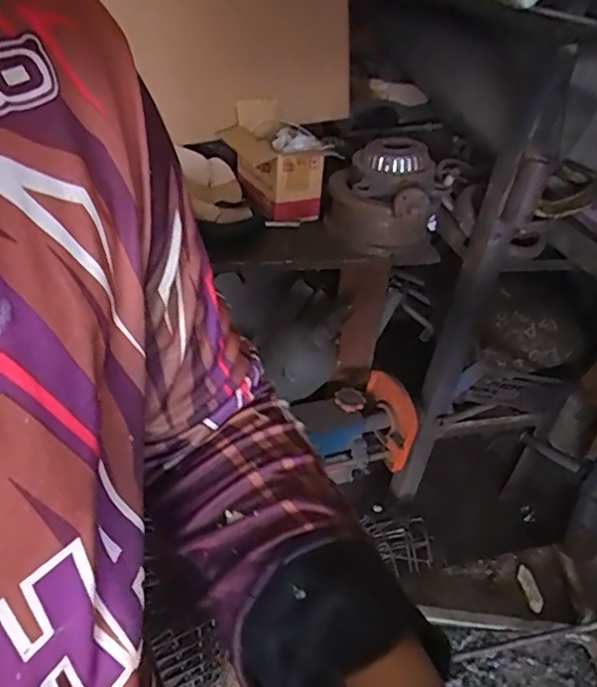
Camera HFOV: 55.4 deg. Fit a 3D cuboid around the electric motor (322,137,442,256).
[{"bbox_3d":[0.166,-0.285,1.119,0.221,0.175,0.189,11,38,5],"label":"electric motor"}]

